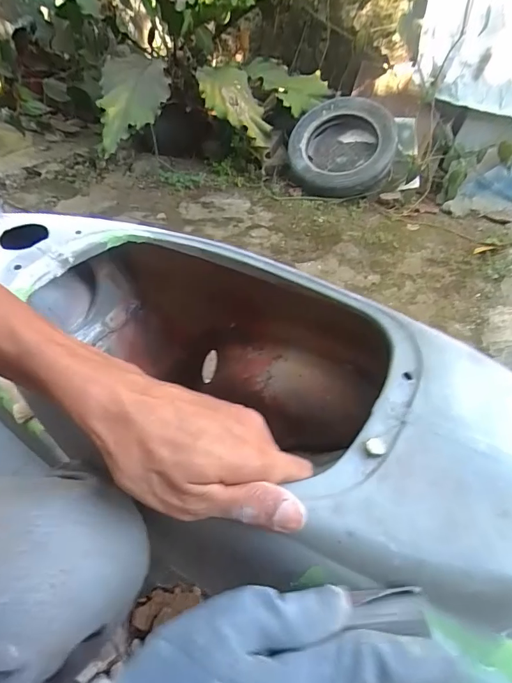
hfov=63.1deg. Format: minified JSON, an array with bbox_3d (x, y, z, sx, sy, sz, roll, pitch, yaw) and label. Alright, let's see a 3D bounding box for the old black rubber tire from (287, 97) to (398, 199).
[{"bbox_3d":[0.302,-0.732,1.520,0.386,0.112,0.376,-6,66,15],"label":"old black rubber tire"}]

